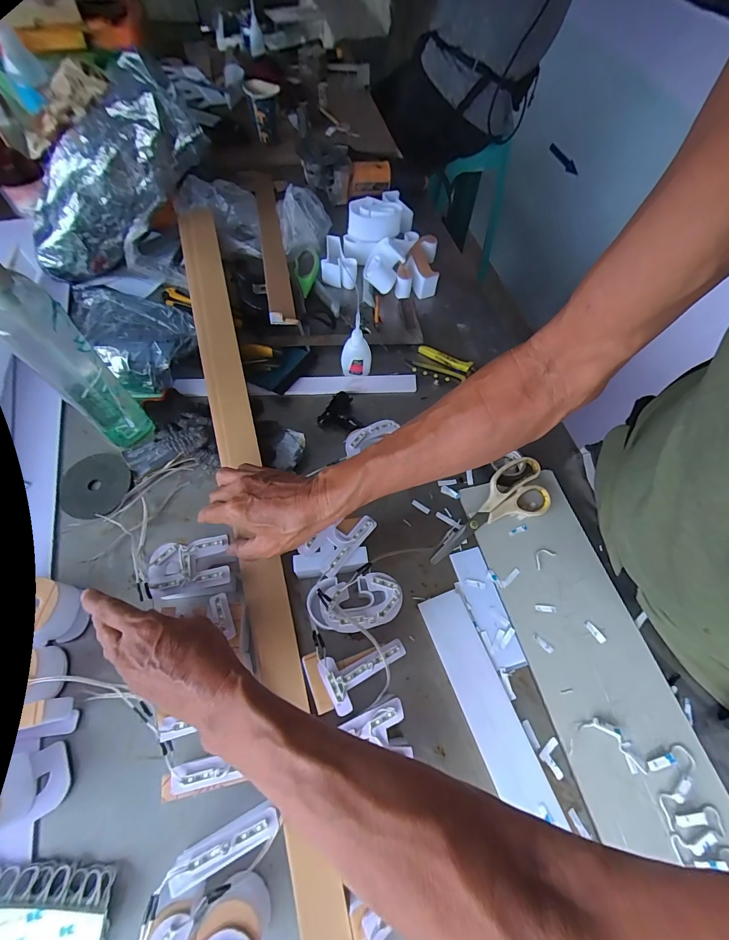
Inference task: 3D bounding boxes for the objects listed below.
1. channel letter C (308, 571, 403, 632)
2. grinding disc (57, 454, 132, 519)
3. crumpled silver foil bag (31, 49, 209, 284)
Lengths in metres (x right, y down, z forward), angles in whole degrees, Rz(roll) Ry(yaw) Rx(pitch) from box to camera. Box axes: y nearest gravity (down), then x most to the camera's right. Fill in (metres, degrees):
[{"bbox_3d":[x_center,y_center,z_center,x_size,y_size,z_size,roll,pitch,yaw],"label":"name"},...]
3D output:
[{"bbox_3d":[-0.010,0.140,0.402,0.097,0.021,0.055,-3,63,-6],"label":"channel letter C"},{"bbox_3d":[-0.349,0.020,0.492,0.086,0.007,0.086,1,63,-2],"label":"grinding disc"},{"bbox_3d":[-0.404,-0.461,0.610,0.325,0.123,0.138,-32,64,21],"label":"crumpled silver foil bag"}]

